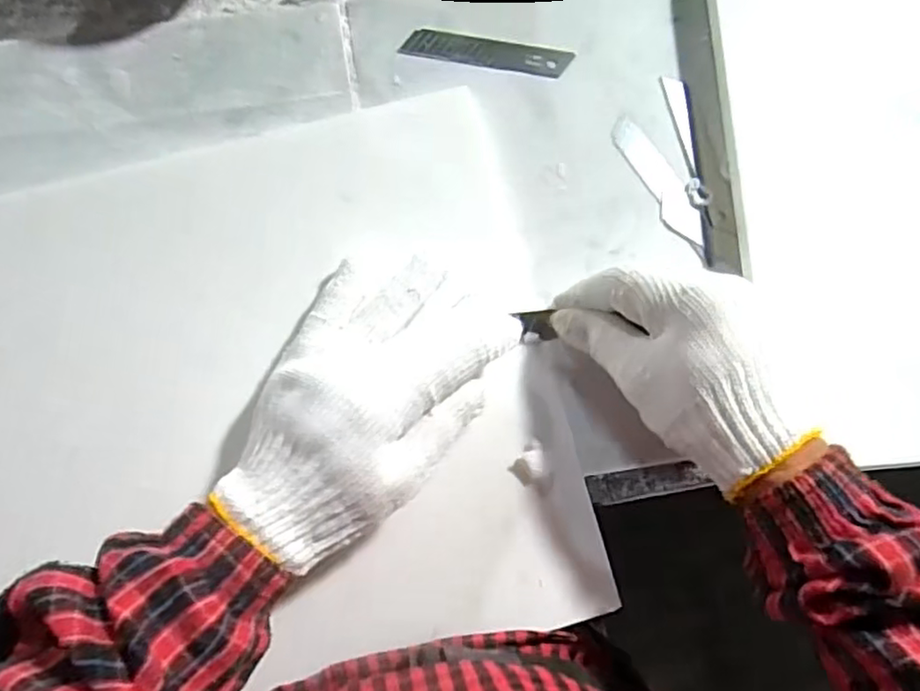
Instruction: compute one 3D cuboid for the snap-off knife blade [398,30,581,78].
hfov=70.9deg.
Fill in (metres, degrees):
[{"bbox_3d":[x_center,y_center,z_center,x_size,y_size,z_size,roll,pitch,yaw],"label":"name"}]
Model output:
[{"bbox_3d":[0.017,-0.176,0.389,0.099,0.004,0.018,8,83,-1],"label":"snap-off knife blade"}]

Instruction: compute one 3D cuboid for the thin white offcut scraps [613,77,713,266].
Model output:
[{"bbox_3d":[0.123,-0.105,0.390,0.049,0.004,0.113,-10,83,-3],"label":"thin white offcut scraps"}]

